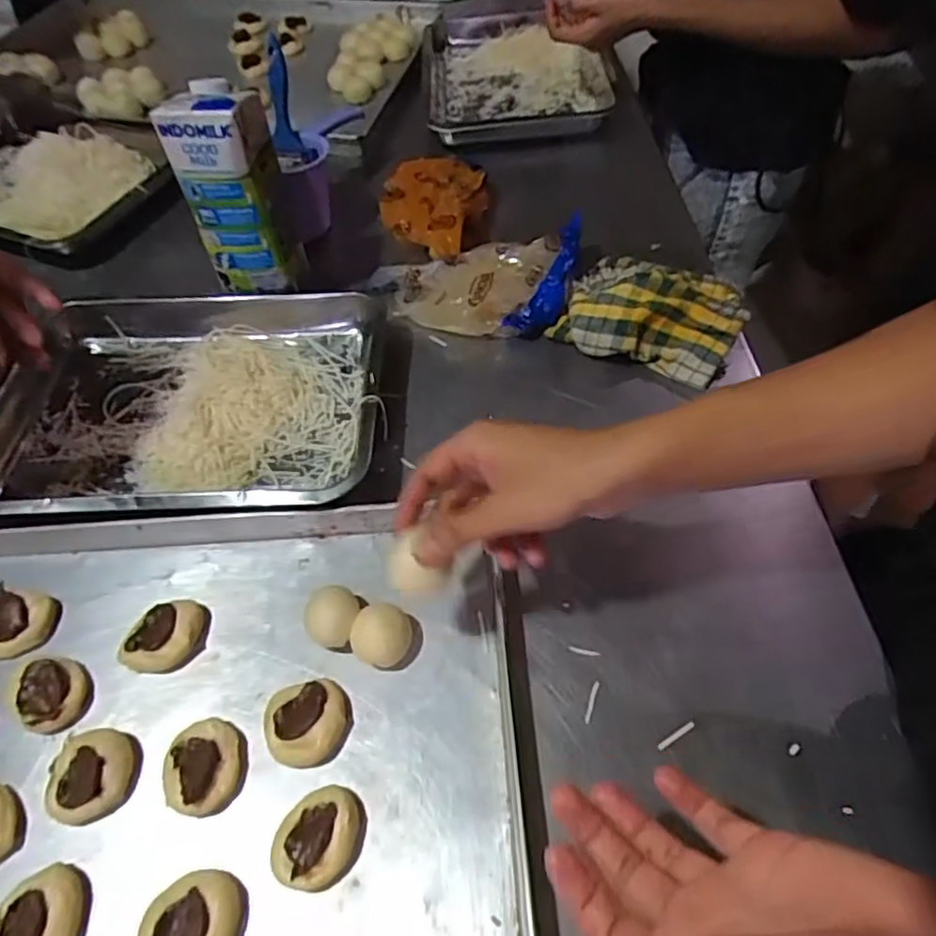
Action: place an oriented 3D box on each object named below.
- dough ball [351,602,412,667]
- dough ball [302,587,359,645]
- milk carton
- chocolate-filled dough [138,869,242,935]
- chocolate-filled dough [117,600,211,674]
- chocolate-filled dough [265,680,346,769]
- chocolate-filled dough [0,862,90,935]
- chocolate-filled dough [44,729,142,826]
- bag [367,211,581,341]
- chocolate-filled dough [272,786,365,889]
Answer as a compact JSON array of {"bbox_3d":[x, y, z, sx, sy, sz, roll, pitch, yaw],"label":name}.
[{"bbox_3d":[-0.060,0.118,0.456,0.040,0.025,0.039,-2,56,3],"label":"dough ball"},{"bbox_3d":[-0.096,0.106,0.464,0.035,0.026,0.040,9,57,11],"label":"dough ball"},{"bbox_3d":[-0.219,-0.260,0.626,0.088,0.190,0.081,-11,55,-3],"label":"milk carton"},{"bbox_3d":[-0.154,0.256,0.364,0.050,0.014,0.054,-5,55,1],"label":"chocolate-filled dough"},{"bbox_3d":[-0.217,0.118,0.465,0.052,0.019,0.051,3,56,7],"label":"chocolate-filled dough"},{"bbox_3d":[-0.106,0.166,0.428,0.051,0.015,0.053,-2,56,4],"label":"chocolate-filled dough"},{"bbox_3d":[-0.242,0.257,0.367,0.046,0.014,0.057,-3,55,2],"label":"chocolate-filled dough"},{"bbox_3d":[-0.238,0.193,0.412,0.050,0.021,0.053,-6,55,1],"label":"chocolate-filled dough"},{"bbox_3d":[0.021,-0.180,0.655,0.208,0.049,0.102,-14,56,-5],"label":"bag"},{"bbox_3d":[-0.089,0.218,0.388,0.048,0.019,0.054,13,58,13],"label":"chocolate-filled dough"}]

